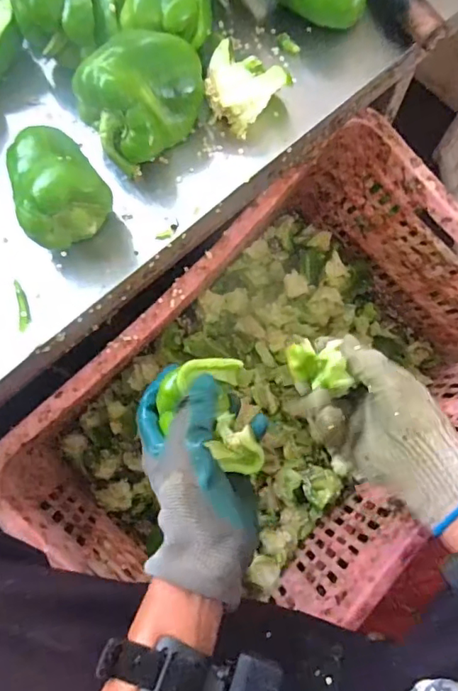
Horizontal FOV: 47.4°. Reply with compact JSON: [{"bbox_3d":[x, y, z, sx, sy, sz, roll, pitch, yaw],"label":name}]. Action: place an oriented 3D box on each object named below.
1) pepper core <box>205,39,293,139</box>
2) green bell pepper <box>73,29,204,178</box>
[{"bbox_3d":[0.014,-0.213,0.437,0.062,0.041,0.053,22,77,5],"label":"pepper core"},{"bbox_3d":[-0.069,-0.199,0.415,0.066,0.065,0.095,36,79,8],"label":"green bell pepper"}]

